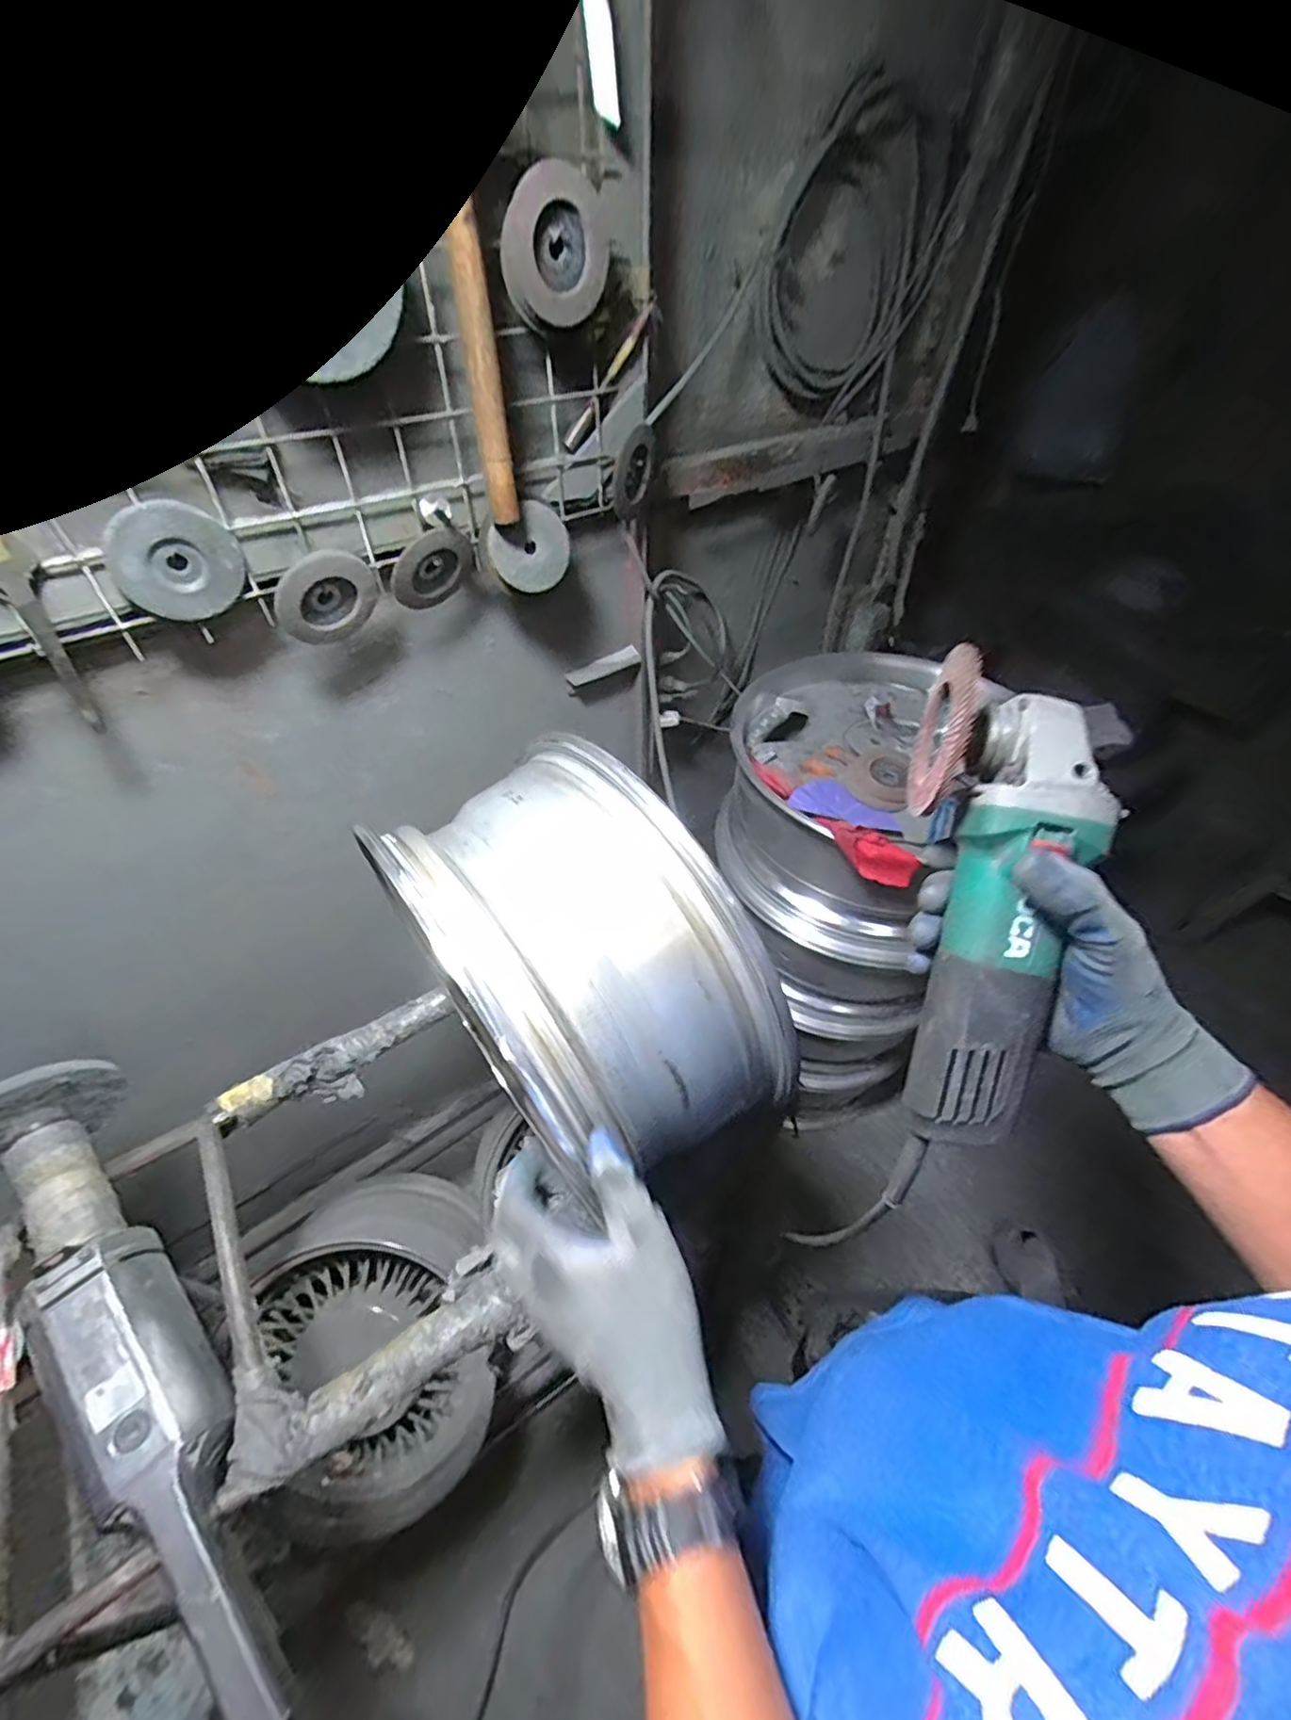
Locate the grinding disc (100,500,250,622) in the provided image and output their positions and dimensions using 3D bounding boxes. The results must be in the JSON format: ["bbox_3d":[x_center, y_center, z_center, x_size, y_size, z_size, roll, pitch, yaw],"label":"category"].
[{"bbox_3d":[-0.389,-0.249,0.514,0.094,0.087,0.012,-27,52,-26],"label":"grinding disc"}]

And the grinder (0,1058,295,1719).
[{"bbox_3d":[-0.416,0.381,0.509,0.537,0.101,0.139,30,52,26],"label":"grinder"}]

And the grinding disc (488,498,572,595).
[{"bbox_3d":[-0.123,-0.339,0.673,0.086,0.079,0.007,-41,30,0],"label":"grinding disc"}]

